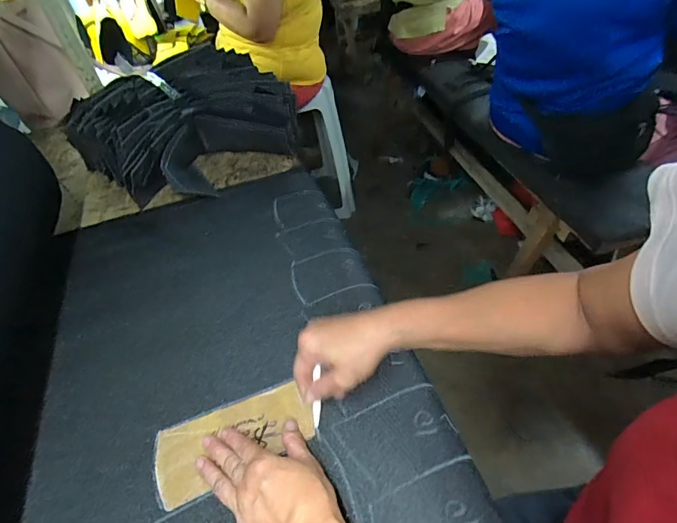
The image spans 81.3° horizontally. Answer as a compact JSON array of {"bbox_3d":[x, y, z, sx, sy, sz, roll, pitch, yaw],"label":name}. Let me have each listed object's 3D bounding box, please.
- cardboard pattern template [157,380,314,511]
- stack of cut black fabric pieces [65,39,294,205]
[{"bbox_3d":[-0.101,0.174,0.391,0.150,0.004,0.073,-19,48,-12],"label":"cardboard pattern template"},{"bbox_3d":[-0.299,-0.265,0.740,0.338,0.134,0.322,-33,52,-23],"label":"stack of cut black fabric pieces"}]

